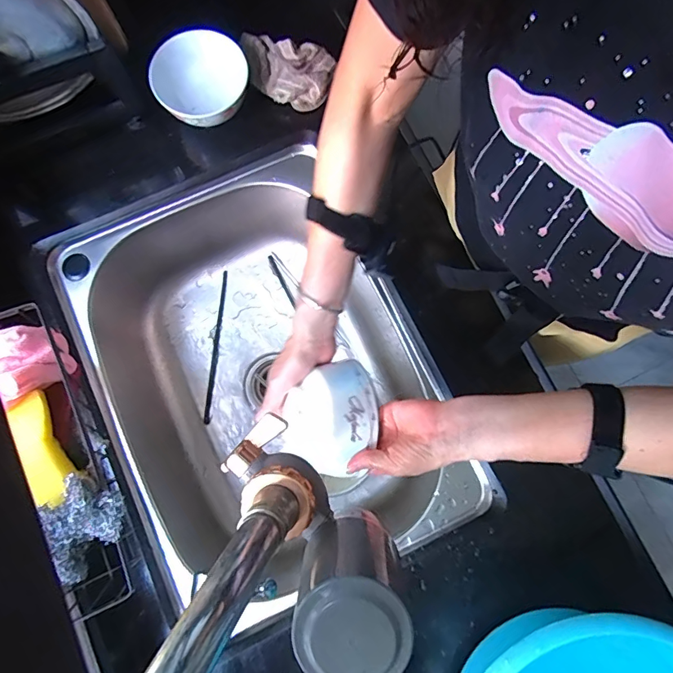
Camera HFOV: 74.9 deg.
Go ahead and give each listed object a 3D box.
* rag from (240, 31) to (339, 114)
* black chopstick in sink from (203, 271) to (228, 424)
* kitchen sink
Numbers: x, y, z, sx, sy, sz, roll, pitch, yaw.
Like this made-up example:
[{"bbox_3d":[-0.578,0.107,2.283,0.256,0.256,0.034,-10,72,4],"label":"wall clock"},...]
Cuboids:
[{"bbox_3d":[-0.072,-0.370,0.607,0.127,0.046,0.077,12,79,2],"label":"rag"},{"bbox_3d":[-0.210,0.017,0.768,0.010,0.013,0.264,5,79,0],"label":"black chopstick in sink"},{"bbox_3d":[-0.130,0.060,0.668,0.419,0.199,0.575,-23,80,-5],"label":"kitchen sink"}]

